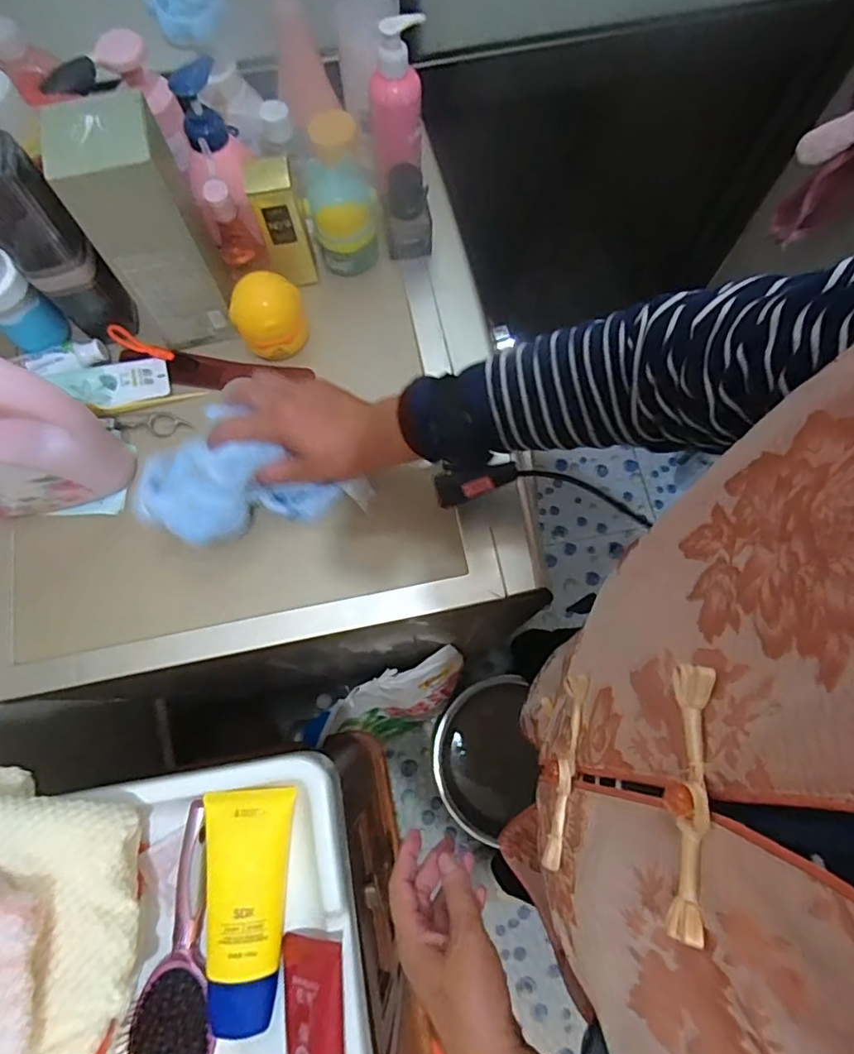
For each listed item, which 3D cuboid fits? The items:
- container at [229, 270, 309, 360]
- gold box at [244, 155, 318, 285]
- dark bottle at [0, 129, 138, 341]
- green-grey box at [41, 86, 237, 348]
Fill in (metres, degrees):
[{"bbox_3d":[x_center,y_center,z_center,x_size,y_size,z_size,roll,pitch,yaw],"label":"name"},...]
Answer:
[{"bbox_3d":[-0.155,-0.206,0.568,0.070,0.066,0.060,-21,75,-6],"label":"container"},{"bbox_3d":[-0.144,-0.301,0.564,0.046,0.115,0.053,-22,75,-6],"label":"gold box"},{"bbox_3d":[-0.334,-0.247,0.508,0.064,0.189,0.061,-40,78,-11],"label":"dark bottle"},{"bbox_3d":[-0.240,-0.260,0.512,0.079,0.206,0.083,-10,74,-3],"label":"green-grey box"}]

